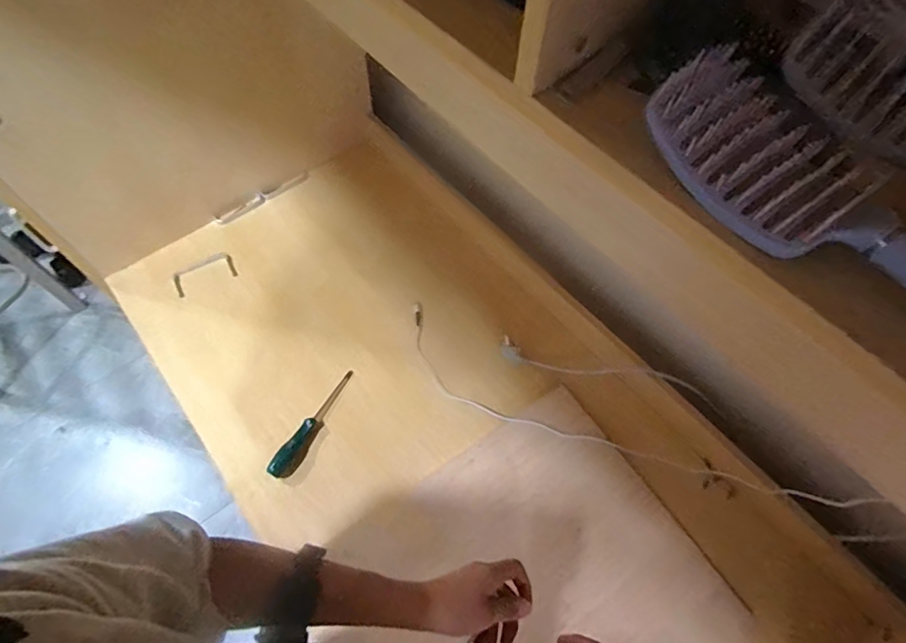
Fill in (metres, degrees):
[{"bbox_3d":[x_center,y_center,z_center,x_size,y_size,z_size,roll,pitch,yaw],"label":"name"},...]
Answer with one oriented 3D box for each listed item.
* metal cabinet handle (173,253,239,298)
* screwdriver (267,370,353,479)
[{"bbox_3d":[-0.451,-0.087,0.909,0.107,0.011,0.057,-24,66,-9],"label":"metal cabinet handle"},{"bbox_3d":[-0.211,0.158,0.773,0.033,0.028,0.187,30,69,15],"label":"screwdriver"}]

